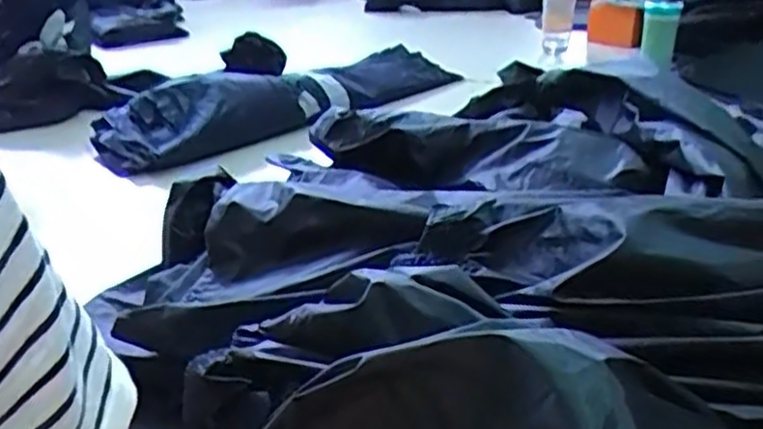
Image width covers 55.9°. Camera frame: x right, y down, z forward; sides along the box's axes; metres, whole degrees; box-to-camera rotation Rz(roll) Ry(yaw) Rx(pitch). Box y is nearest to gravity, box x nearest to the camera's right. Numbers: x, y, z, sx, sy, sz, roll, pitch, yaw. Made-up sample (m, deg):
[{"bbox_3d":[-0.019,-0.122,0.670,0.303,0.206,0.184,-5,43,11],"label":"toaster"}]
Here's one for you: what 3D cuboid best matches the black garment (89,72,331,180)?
[{"bbox_3d":[-0.277,-0.171,1.273,0.432,0.099,0.228,-13,27,-24],"label":"black garment"}]

